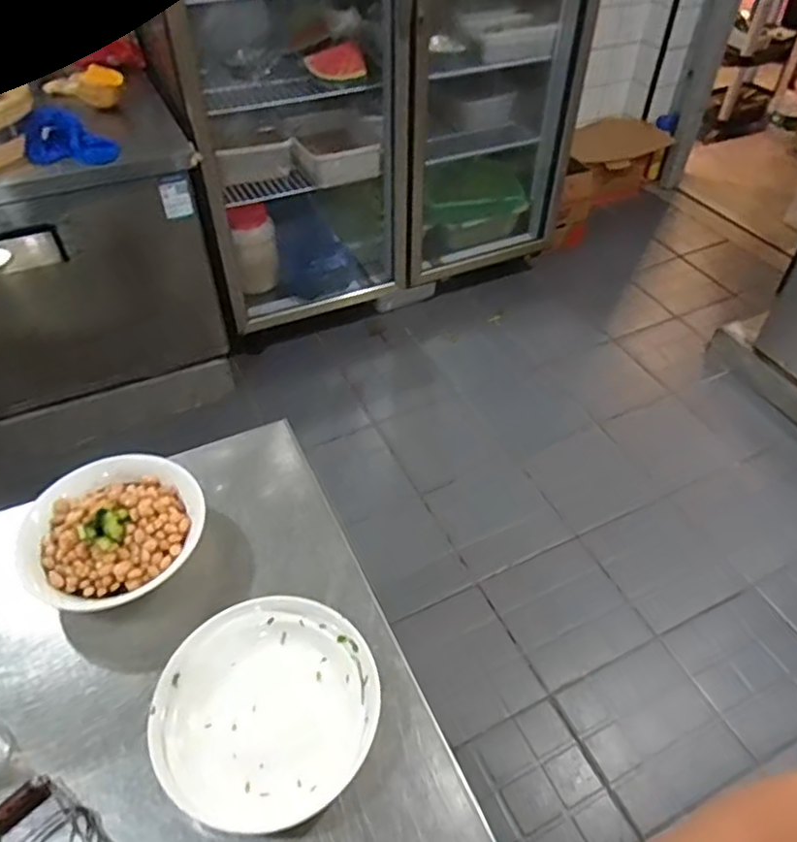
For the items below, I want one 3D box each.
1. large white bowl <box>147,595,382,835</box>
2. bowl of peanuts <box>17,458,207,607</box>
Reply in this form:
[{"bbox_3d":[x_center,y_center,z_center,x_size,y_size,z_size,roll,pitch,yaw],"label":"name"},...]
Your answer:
[{"bbox_3d":[-0.117,0.256,0.572,0.191,0.045,0.184,1,46,-1],"label":"large white bowl"},{"bbox_3d":[-0.308,0.116,0.690,0.188,0.063,0.178,-19,50,-19],"label":"bowl of peanuts"}]

